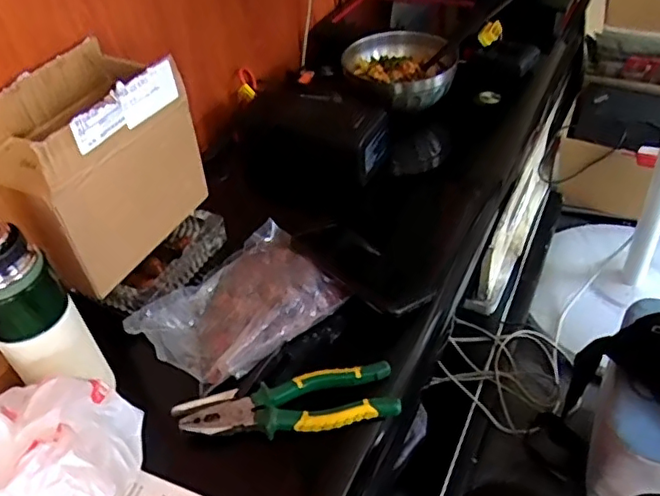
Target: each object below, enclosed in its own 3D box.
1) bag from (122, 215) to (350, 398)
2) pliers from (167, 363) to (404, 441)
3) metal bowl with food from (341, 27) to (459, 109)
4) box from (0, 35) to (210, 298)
[{"bbox_3d":[-0.085,0.048,0.605,0.144,0.045,0.220,24,51,30],"label":"bag"},{"bbox_3d":[-0.038,0.143,0.530,0.195,0.019,0.054,-11,42,-4],"label":"pliers"},{"bbox_3d":[0.111,-0.271,0.884,0.157,0.053,0.157,-9,42,-2],"label":"metal bowl with food"},{"bbox_3d":[-0.243,-0.086,0.611,0.118,0.177,0.198,17,47,25],"label":"box"}]

